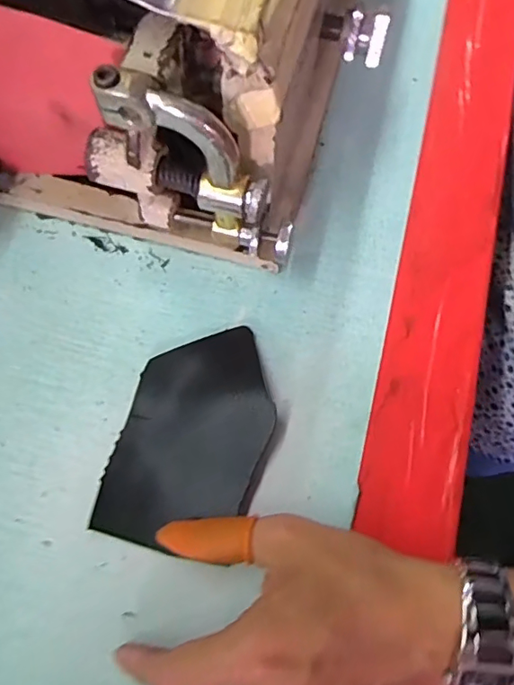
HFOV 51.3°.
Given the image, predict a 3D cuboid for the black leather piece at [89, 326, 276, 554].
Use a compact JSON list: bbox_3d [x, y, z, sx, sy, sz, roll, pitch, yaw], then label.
[{"bbox_3d":[-0.034,0.048,0.288,0.074,0.005,0.119,16,69,1],"label":"black leather piece"}]

